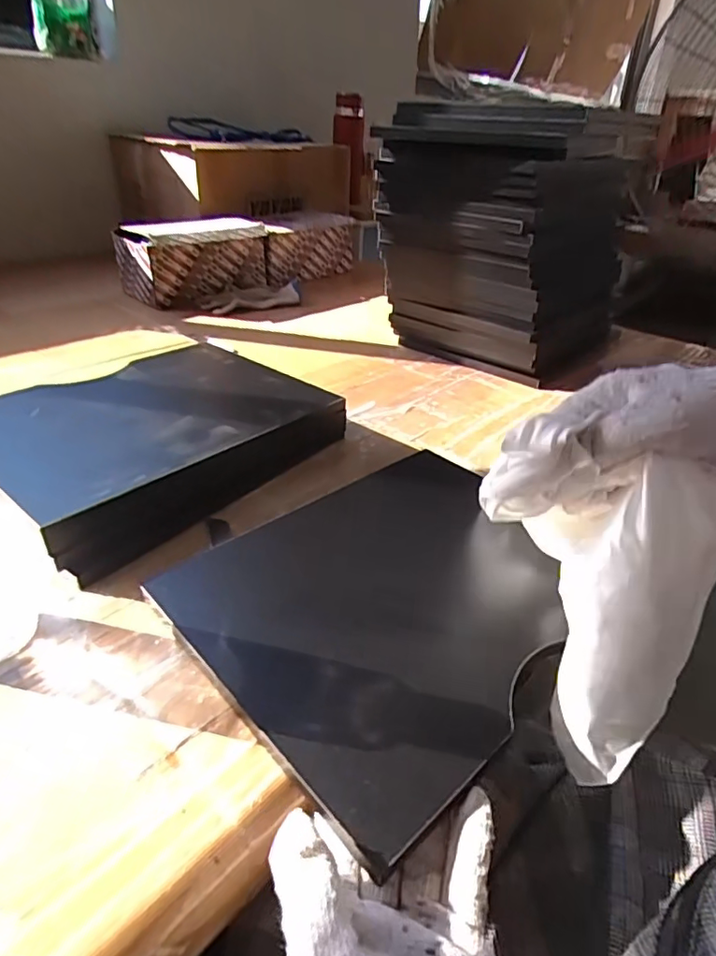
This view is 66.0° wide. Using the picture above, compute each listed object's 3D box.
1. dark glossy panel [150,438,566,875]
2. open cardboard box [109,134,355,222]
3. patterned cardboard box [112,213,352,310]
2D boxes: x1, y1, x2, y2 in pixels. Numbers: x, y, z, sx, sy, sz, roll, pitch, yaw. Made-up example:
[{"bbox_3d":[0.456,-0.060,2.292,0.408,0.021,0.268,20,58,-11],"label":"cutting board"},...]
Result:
[{"bbox_3d":[0.033,0.073,0.389,0.281,0.007,0.233,-24,41,-37],"label":"dark glossy panel"},{"bbox_3d":[-0.293,-0.725,1.320,0.364,0.143,0.475,21,37,28],"label":"open cardboard box"},{"bbox_3d":[-0.217,-0.441,1.093,0.151,0.119,0.480,24,39,31],"label":"patterned cardboard box"}]

